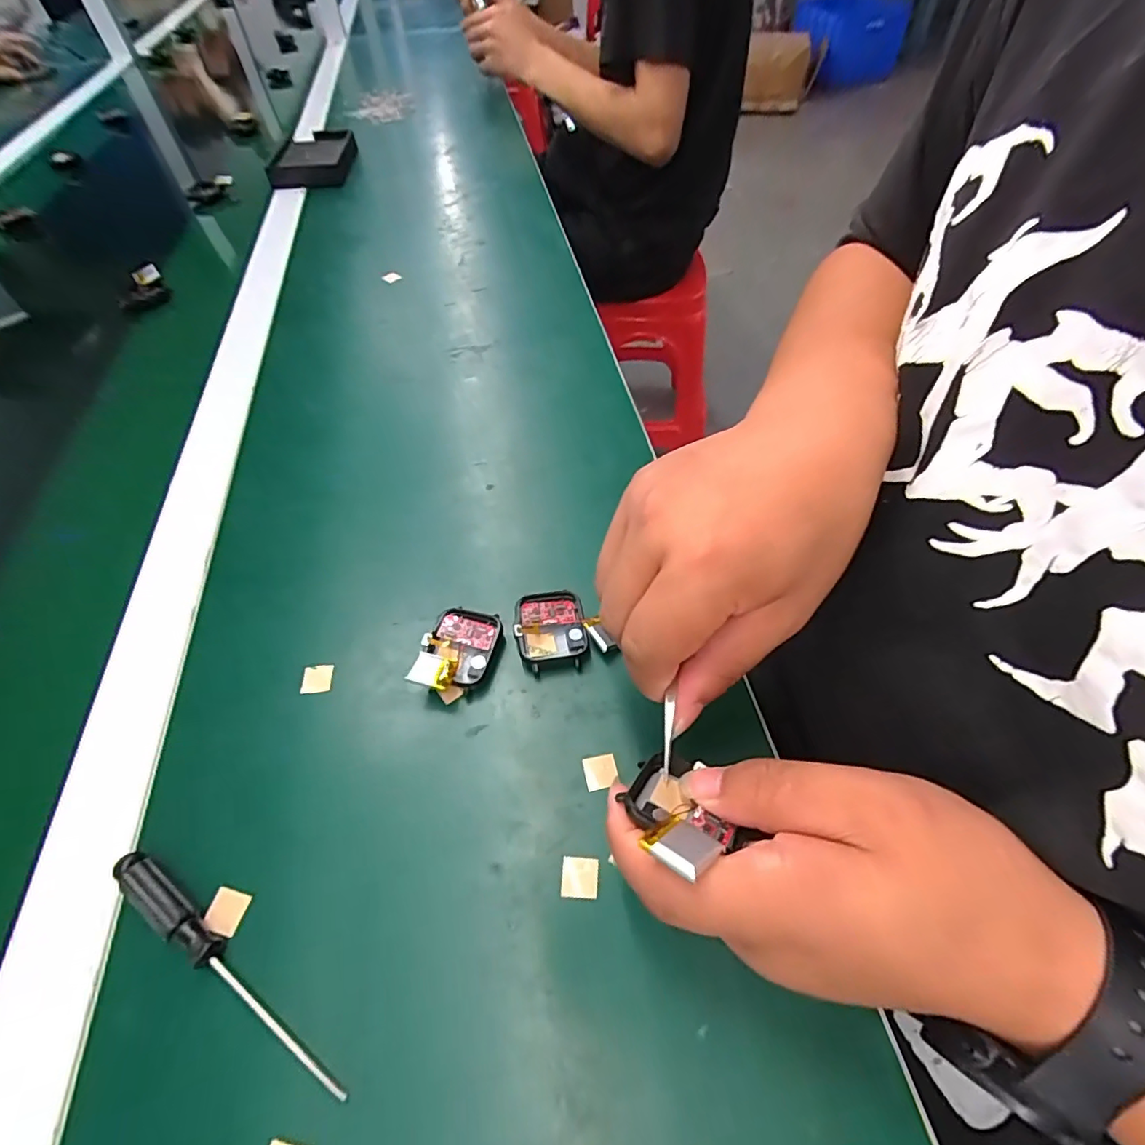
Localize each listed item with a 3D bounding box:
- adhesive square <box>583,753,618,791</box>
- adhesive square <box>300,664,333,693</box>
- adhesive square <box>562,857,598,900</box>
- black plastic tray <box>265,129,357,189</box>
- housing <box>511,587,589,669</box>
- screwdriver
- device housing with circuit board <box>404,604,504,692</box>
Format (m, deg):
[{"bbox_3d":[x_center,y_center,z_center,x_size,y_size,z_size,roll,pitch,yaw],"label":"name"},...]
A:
[{"bbox_3d":[0.014,0.095,0.264,0.015,0.004,0.016,-15,54,-1],"label":"adhesive square"},{"bbox_3d":[-0.137,0.057,0.295,0.015,0.004,0.015,-5,54,-2],"label":"adhesive square"},{"bbox_3d":[0.003,0.130,0.236,0.015,0.004,0.016,2,54,3],"label":"adhesive square"},{"bbox_3d":[-0.344,-0.558,0.740,0.101,0.022,0.153,-6,54,-3],"label":"black plastic tray"},{"bbox_3d":[-0.012,0.031,0.305,0.038,0.015,0.044,-7,54,-4],"label":"housing"},{"bbox_3d":[-0.137,0.154,0.216,0.130,0.013,0.012,28,59,20],"label":"screwdriver"},{"bbox_3d":[-0.060,0.041,0.295,0.038,0.021,0.051,11,54,9],"label":"device housing with circuit board"}]

